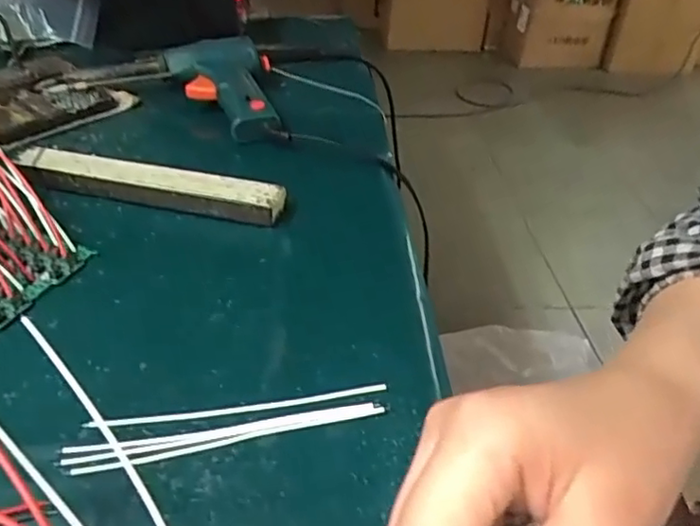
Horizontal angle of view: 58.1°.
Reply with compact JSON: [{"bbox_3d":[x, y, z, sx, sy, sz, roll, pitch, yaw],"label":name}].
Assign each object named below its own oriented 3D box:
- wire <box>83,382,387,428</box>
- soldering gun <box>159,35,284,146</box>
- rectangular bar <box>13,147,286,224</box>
[{"bbox_3d":[-0.052,0.069,0.303,0.142,0.004,0.007,-5,37,-10],"label":"wire"},{"bbox_3d":[-0.119,-0.157,0.569,0.095,0.047,0.147,-6,37,-11],"label":"soldering gun"},{"bbox_3d":[-0.145,-0.055,0.453,0.199,0.022,0.025,10,37,9],"label":"rectangular bar"}]

